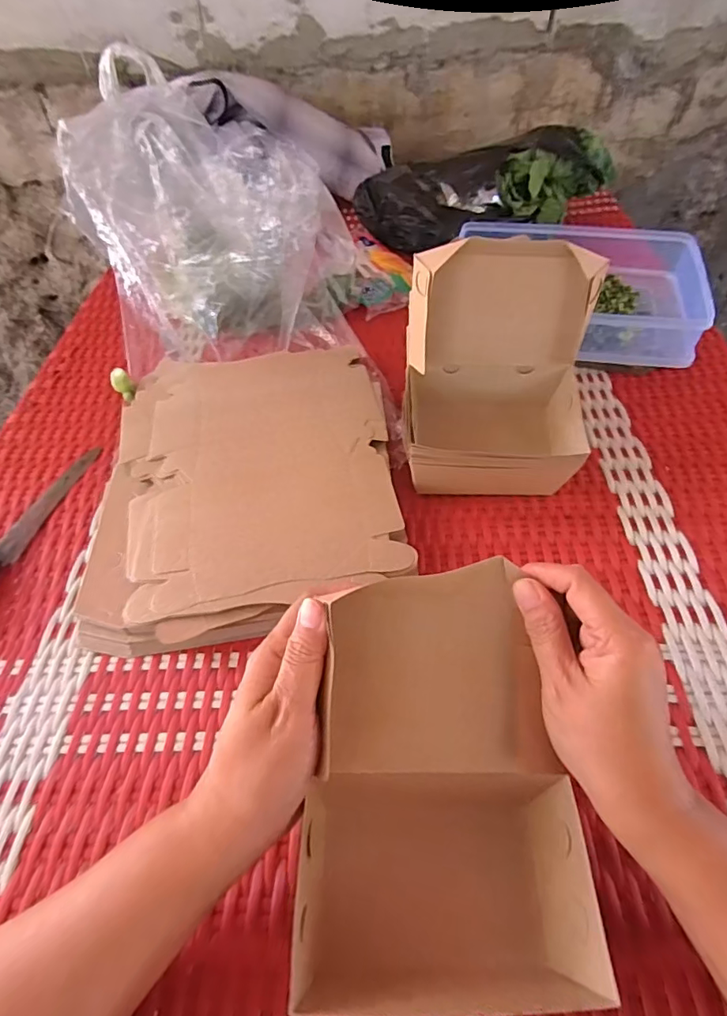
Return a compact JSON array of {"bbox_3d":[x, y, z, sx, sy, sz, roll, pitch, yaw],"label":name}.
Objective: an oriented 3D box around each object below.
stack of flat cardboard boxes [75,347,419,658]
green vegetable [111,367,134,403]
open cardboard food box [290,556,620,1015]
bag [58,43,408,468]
[{"bbox_3d":[-0.105,-0.035,0.472,0.254,0.034,0.331,-7,51,-2],"label":"stack of flat cardboard boxes"},{"bbox_3d":[-0.268,-0.137,0.564,0.018,0.013,0.039,-26,98,-17],"label":"green vegetable"},{"bbox_3d":[0.034,0.143,0.258,0.140,0.127,0.176,-6,51,-2],"label":"open cardboard food box"},{"bbox_3d":[-0.145,-0.312,0.574,0.287,0.221,0.229,1,51,5],"label":"bag"}]

